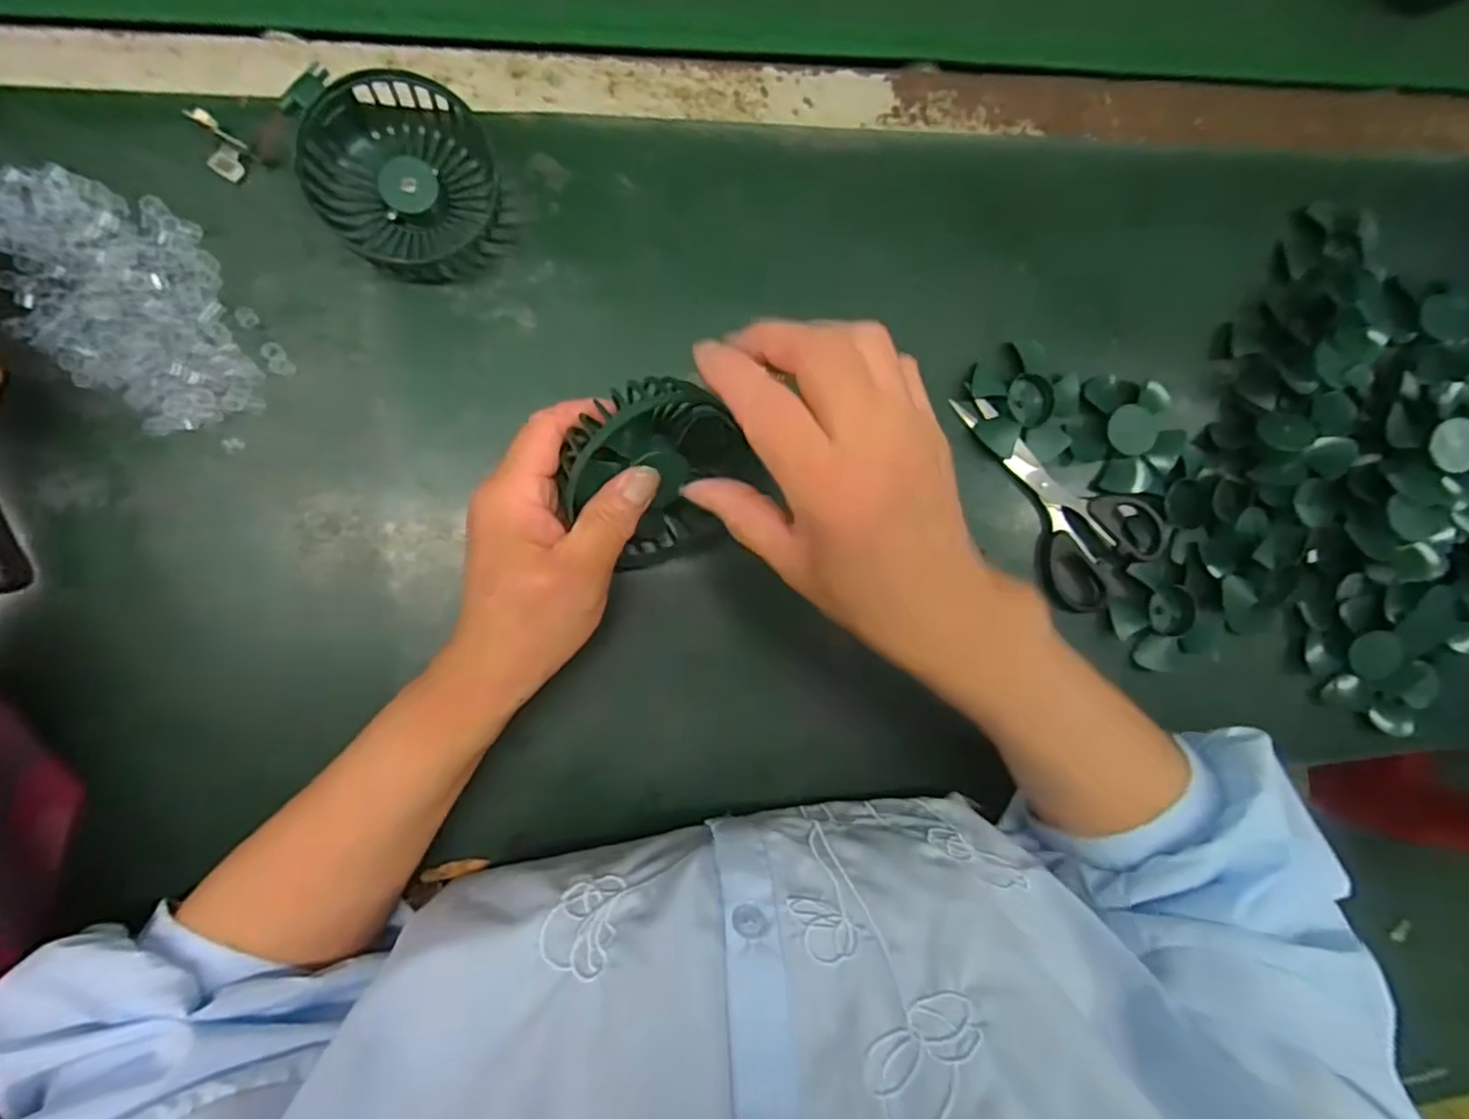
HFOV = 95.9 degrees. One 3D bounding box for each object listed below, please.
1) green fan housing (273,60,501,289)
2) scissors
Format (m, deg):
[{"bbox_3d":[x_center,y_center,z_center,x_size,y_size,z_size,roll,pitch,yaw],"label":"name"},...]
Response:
[{"bbox_3d":[-0.166,-0.189,0.330,0.086,0.033,0.085,0,90,-9],"label":"green fan housing"},{"bbox_3d":[0.196,-0.045,0.397,0.085,0.011,0.147,-40,95,-6],"label":"scissors"}]

